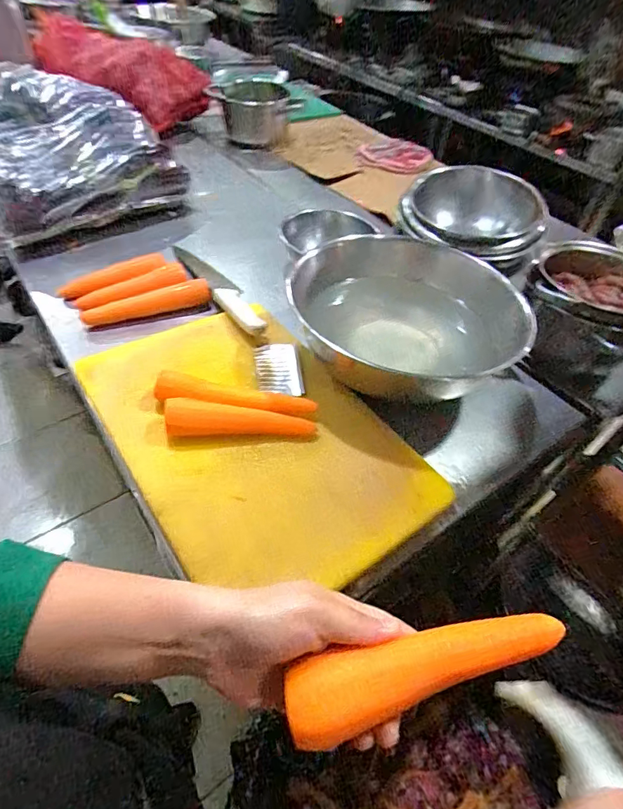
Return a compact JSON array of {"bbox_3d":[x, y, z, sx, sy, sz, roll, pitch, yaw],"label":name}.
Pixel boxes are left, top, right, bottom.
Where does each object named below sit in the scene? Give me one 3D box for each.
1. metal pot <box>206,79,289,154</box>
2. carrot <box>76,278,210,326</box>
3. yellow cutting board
[{"bbox_3d":[-0.189,-0.884,1.354,0.224,0.119,0.224,3,48,-4],"label":"metal pot"},{"bbox_3d":[-0.267,-0.165,0.730,0.202,0.035,0.035,-14,51,-18],"label":"carrot"},{"bbox_3d":[-0.079,0.025,0.565,0.294,0.025,0.438,-26,56,-26],"label":"yellow cutting board"}]

